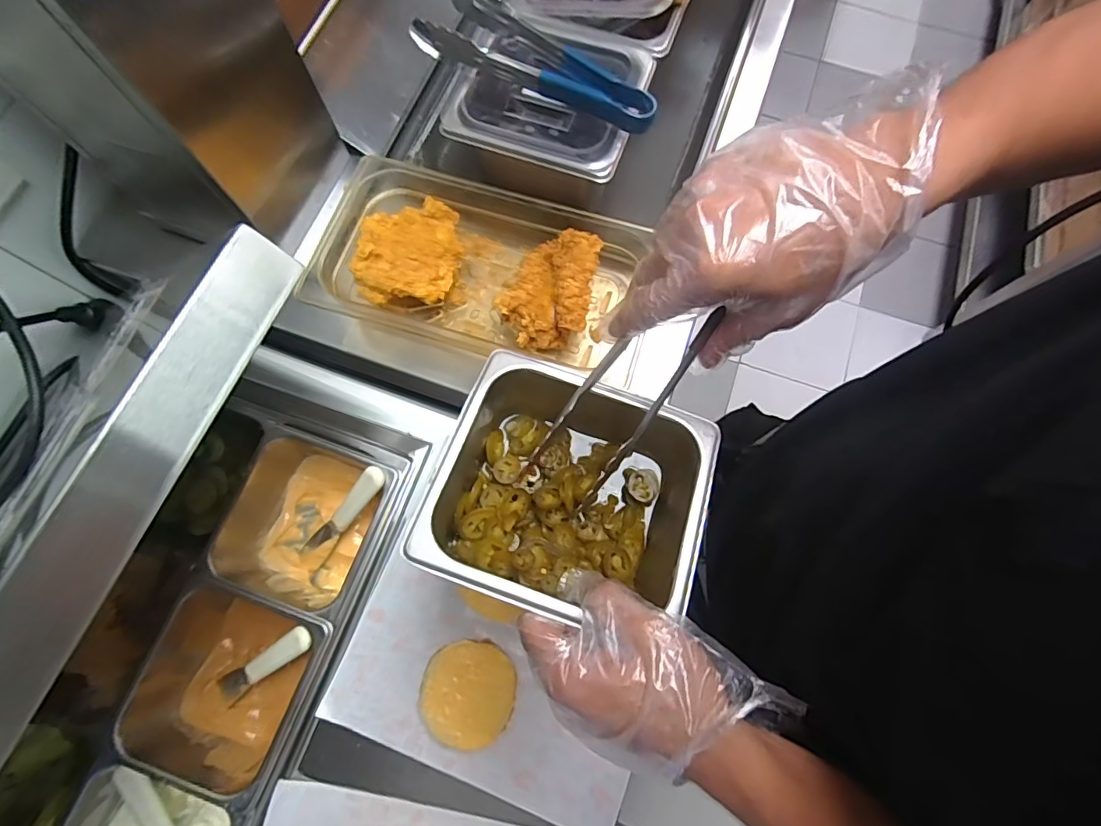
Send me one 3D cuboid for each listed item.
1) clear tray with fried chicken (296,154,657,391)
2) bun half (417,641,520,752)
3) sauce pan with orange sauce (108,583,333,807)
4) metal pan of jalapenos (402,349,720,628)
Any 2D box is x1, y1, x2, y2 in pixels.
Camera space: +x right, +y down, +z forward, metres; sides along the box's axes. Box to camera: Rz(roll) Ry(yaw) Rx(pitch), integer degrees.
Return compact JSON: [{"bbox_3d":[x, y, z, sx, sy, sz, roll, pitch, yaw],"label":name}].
[{"bbox_3d":[-0.063,-0.135,0.512,0.318,0.064,0.175,17,74,4],"label":"clear tray with fried chicken"},{"bbox_3d":[-0.081,0.277,0.506,0.090,0.015,0.094,0,74,-1],"label":"bun half"},{"bbox_3d":[-0.324,0.272,0.530,0.169,0.095,0.164,18,74,4],"label":"sauce pan with orange sauce"},{"bbox_3d":[0.015,0.056,0.358,0.175,0.080,0.154,18,74,5],"label":"metal pan of jalapenos"}]

